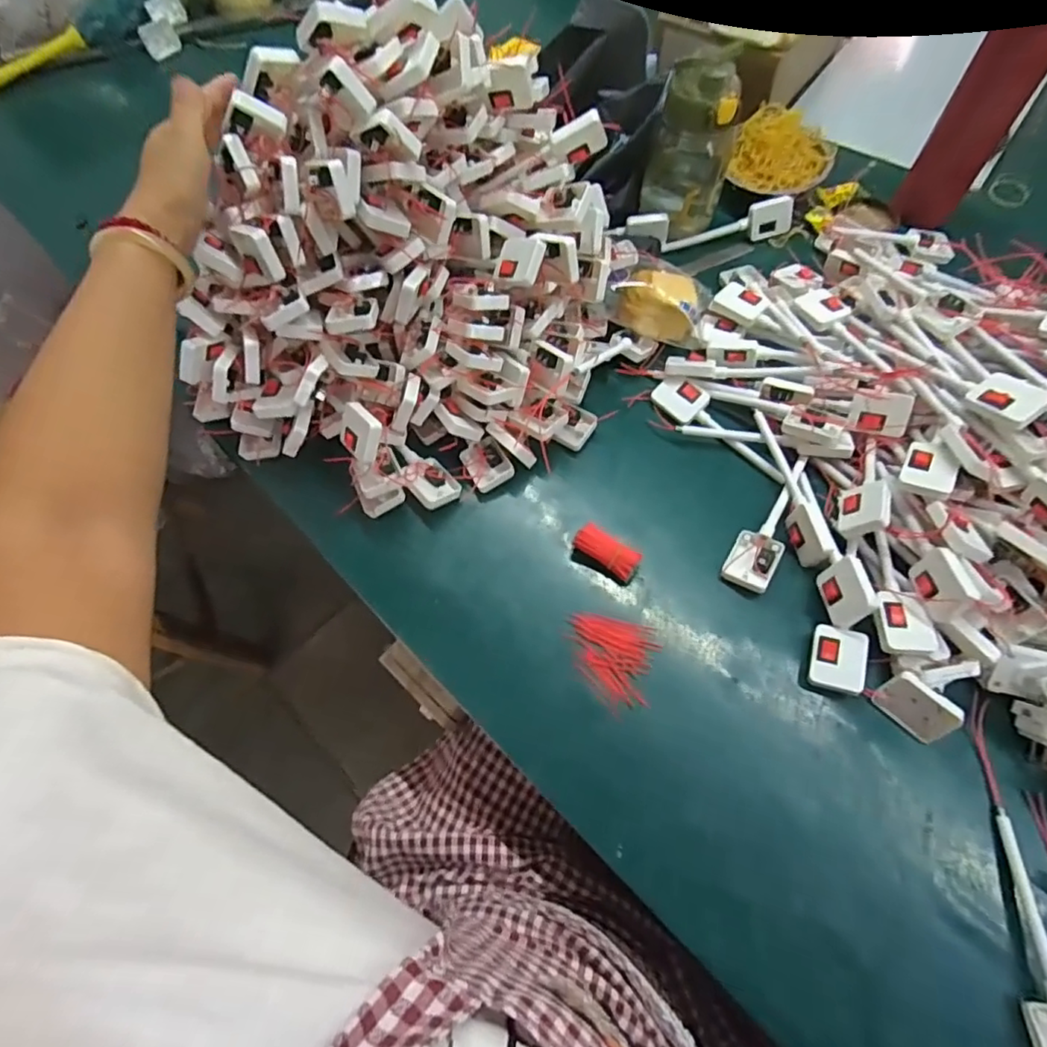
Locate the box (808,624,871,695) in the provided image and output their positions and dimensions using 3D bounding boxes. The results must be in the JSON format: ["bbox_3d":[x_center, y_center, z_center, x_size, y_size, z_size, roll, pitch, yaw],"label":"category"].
[{"bbox_3d":[0.246,0.107,0.457,0.039,0.015,0.049,9,66,26],"label":"box"}]

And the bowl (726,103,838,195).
[{"bbox_3d":[0.302,-0.432,0.679,0.112,0.057,0.100,19,65,13],"label":"bowl"}]

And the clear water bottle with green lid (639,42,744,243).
[{"bbox_3d":[0.179,-0.410,0.630,0.085,0.174,0.090,10,64,8],"label":"clear water bottle with green lid"}]

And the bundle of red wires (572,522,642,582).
[{"bbox_3d":[0.071,0.025,0.504,0.056,0.026,0.023,32,69,18],"label":"bundle of red wires"}]

